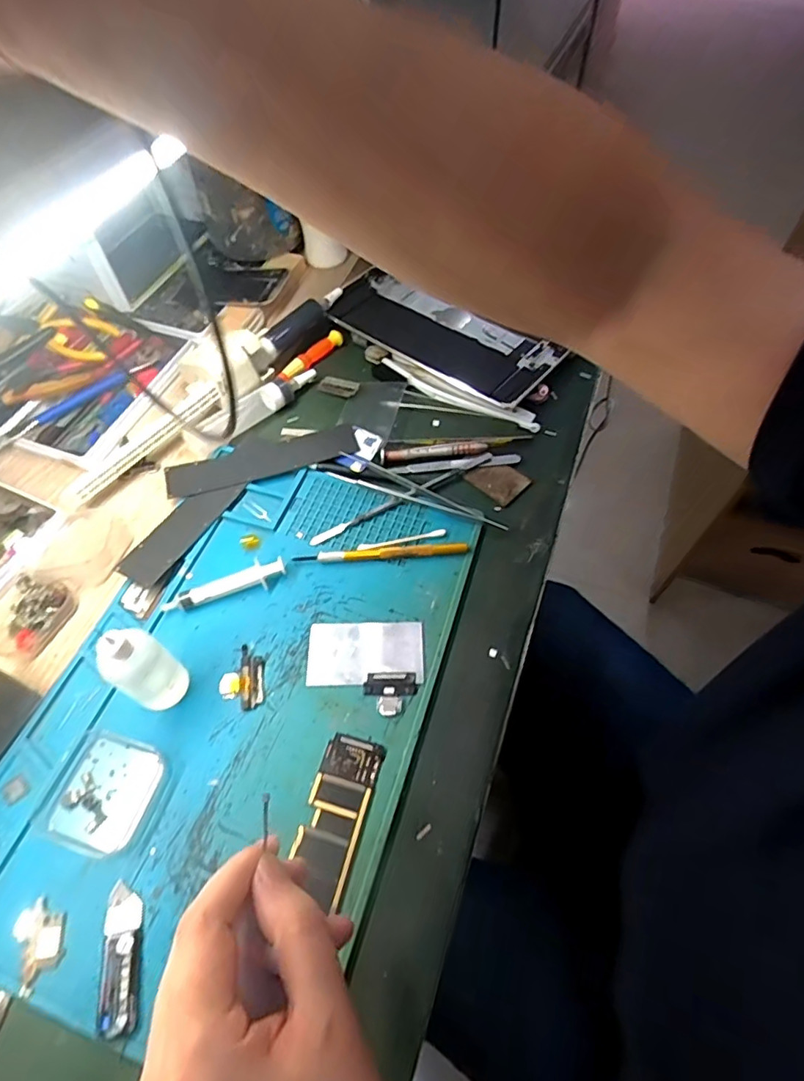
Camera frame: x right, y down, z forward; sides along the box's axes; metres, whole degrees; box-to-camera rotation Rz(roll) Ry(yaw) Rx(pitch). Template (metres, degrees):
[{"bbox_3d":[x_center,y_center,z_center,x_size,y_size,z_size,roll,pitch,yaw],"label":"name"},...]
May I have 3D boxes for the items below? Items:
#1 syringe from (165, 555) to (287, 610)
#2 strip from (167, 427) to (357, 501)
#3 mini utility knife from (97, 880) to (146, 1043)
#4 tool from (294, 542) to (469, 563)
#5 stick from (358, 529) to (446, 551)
[{"bbox_3d":[-0.133,0.035,0.409,0.091,0.013,0.018,-17,59,-9],"label":"syringe"},{"bbox_3d":[-0.121,-0.072,0.478,0.166,0.007,0.040,-14,58,-7],"label":"strip"},{"bbox_3d":[-0.150,0.222,0.291,0.019,0.006,0.066,-10,58,-5],"label":"mini utility knife"},{"bbox_3d":[-0.016,0.009,0.427,0.133,0.009,0.010,-3,57,0],"label":"tool"},{"bbox_3d":[0.000,-0.001,0.433,0.070,0.005,0.008,-11,58,-6],"label":"stick"}]

